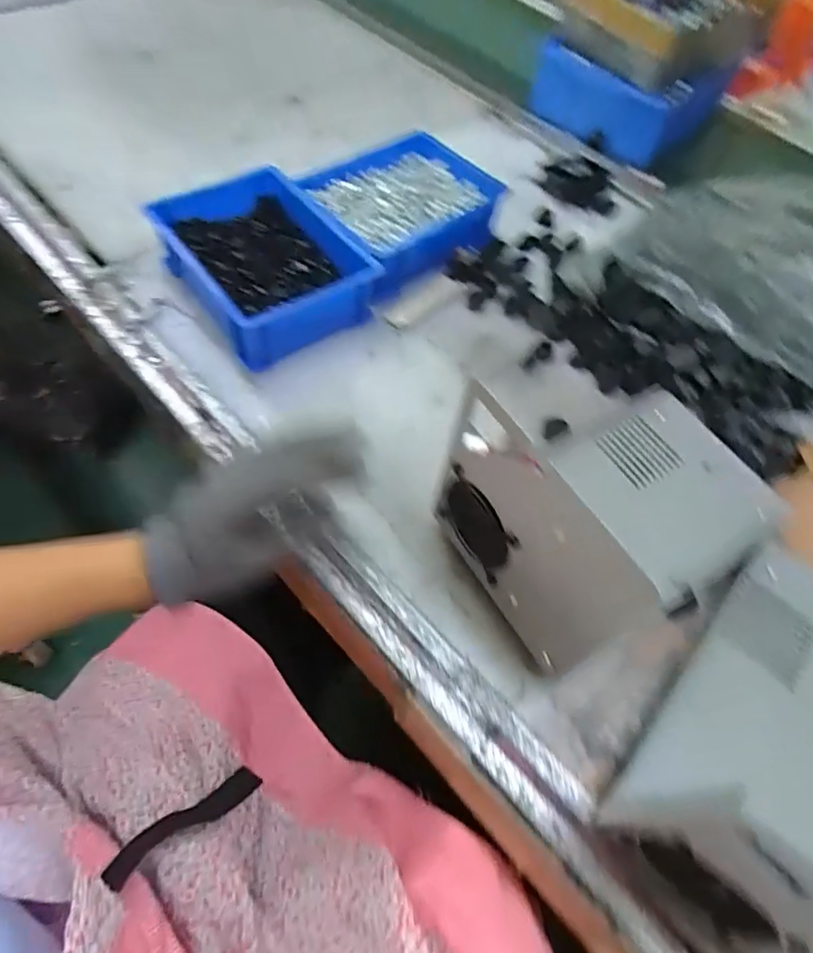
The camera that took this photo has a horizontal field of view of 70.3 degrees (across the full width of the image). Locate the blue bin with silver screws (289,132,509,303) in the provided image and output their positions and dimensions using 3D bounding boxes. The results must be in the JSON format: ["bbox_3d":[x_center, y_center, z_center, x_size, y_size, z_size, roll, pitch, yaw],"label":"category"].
[{"bbox_3d":[-0.003,-0.291,0.640,0.200,0.062,0.161,-32,66,-22],"label":"blue bin with silver screws"}]

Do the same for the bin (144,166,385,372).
[{"bbox_3d":[-0.138,-0.207,0.568,0.150,0.067,0.197,-31,65,-22],"label":"bin"}]

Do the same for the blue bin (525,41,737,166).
[{"bbox_3d":[0.326,-0.552,0.828,0.208,0.083,0.198,-32,66,-23],"label":"blue bin"}]

